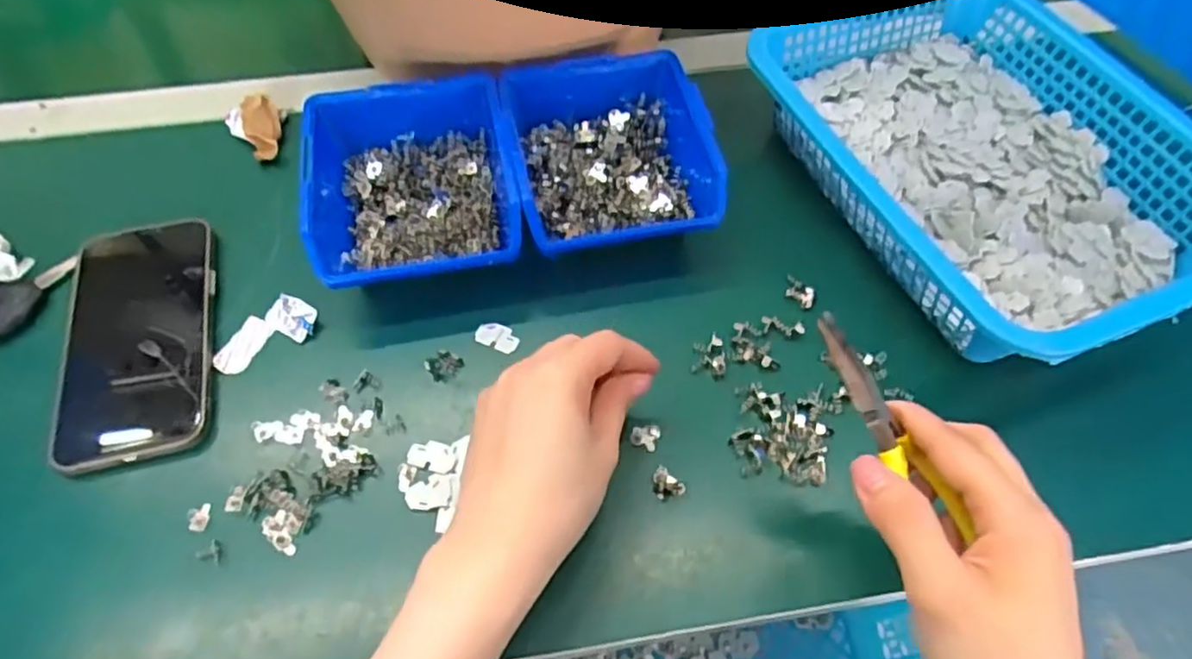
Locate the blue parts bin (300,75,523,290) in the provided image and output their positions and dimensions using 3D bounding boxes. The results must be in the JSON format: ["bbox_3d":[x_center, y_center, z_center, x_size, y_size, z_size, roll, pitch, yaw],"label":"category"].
[{"bbox_3d":[-0.112,-0.085,0.434,0.119,0.064,0.133,-9,59,-7],"label":"blue parts bin"}]

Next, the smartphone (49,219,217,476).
[{"bbox_3d":[-0.266,0.003,0.400,0.080,0.016,0.155,-11,59,-9],"label":"smartphone"}]

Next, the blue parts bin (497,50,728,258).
[{"bbox_3d":[0.007,-0.109,0.451,0.125,0.066,0.144,-5,58,-5],"label":"blue parts bin"}]

